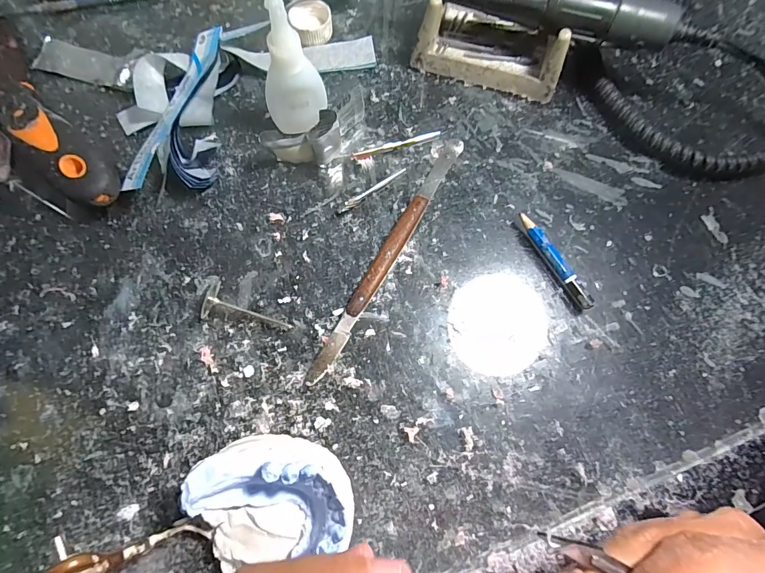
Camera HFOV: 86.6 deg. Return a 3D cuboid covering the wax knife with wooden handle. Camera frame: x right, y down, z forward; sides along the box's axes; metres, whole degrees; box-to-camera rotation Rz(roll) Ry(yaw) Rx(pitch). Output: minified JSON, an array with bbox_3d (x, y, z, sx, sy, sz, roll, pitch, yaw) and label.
[{"bbox_3d":[0.005,-0.022,0.237,0.011,0.009,0.172,29,73,7],"label":"wax knife with wooden handle"}]

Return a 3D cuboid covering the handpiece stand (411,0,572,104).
[{"bbox_3d":[0.076,-0.169,0.269,0.095,0.043,0.056,19,73,4],"label":"handpiece stand"}]

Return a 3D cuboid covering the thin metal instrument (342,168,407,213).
[{"bbox_3d":[-0.006,-0.062,0.253,0.049,0.004,0.005,-38,78,-13],"label":"thin metal instrument"}]

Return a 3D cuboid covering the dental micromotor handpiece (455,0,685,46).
[{"bbox_3d":[0.090,-0.174,0.242,0.164,0.024,0.020,19,73,4],"label":"dental micromotor handpiece"}]

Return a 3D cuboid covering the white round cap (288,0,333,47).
[{"bbox_3d":[-0.049,-0.183,0.282,0.028,0.014,0.028,1,72,-2],"label":"white round cap"}]

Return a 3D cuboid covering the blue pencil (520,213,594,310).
[{"bbox_3d":[0.100,-0.015,0.238,0.007,0.011,0.065,-27,76,-10],"label":"blue pencil"}]

